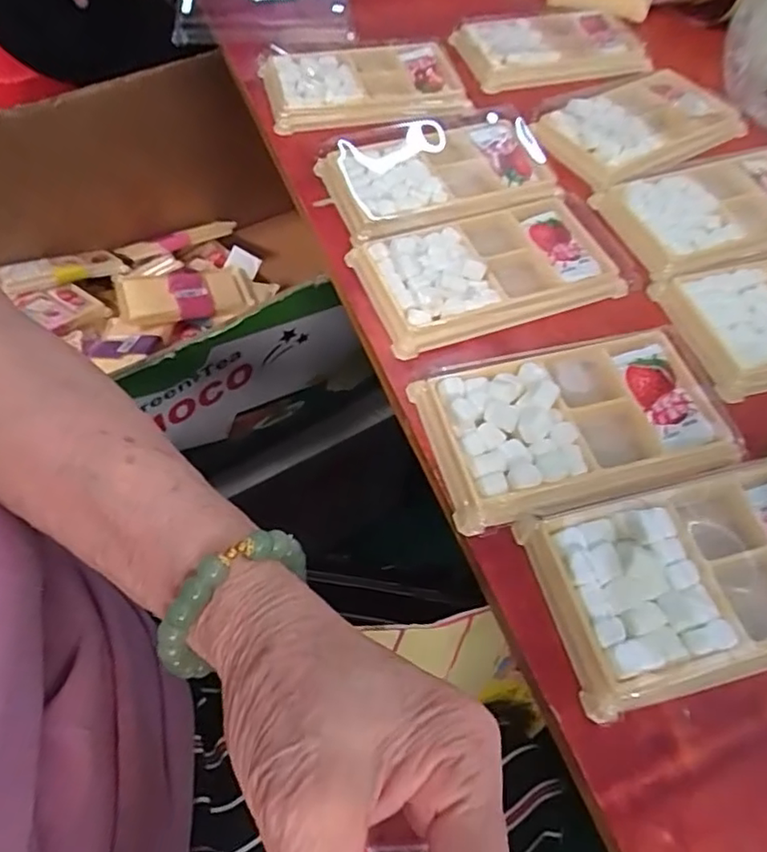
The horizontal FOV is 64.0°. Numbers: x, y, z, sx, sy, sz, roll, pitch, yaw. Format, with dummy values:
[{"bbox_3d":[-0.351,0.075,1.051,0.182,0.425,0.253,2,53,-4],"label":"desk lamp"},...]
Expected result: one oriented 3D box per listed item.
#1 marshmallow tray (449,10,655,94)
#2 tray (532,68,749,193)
[{"bbox_3d":[0.129,-0.297,0.479,0.129,0.024,0.087,-15,60,-11],"label":"marshmallow tray"},{"bbox_3d":[0.177,-0.209,0.419,0.137,0.019,0.081,-30,64,-19],"label":"tray"}]

